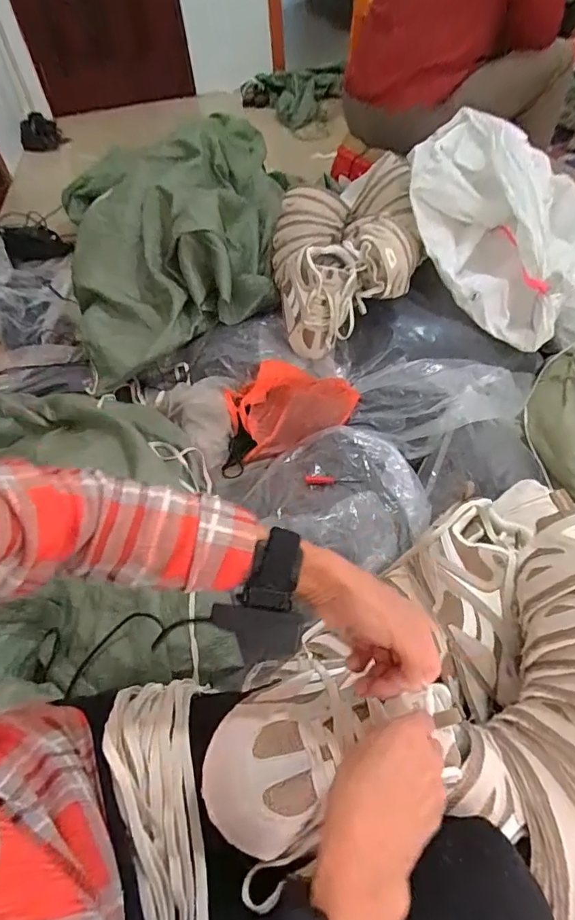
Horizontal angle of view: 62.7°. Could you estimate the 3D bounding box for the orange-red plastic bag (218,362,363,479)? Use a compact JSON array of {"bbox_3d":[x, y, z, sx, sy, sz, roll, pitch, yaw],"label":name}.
[{"bbox_3d":[-0.004,-0.112,0.965,0.313,0.056,0.202,-20,52,-10],"label":"orange-red plastic bag"}]

